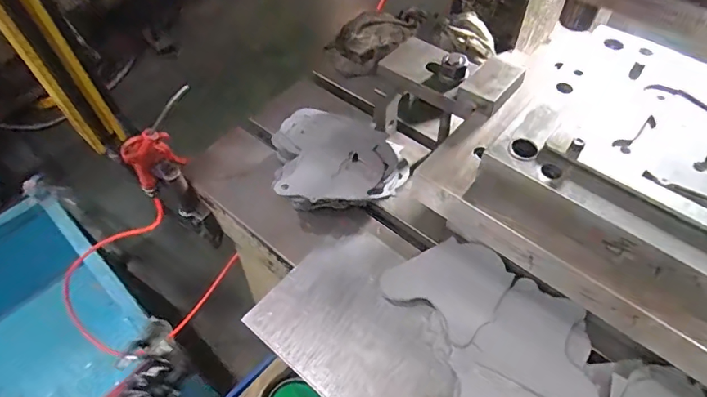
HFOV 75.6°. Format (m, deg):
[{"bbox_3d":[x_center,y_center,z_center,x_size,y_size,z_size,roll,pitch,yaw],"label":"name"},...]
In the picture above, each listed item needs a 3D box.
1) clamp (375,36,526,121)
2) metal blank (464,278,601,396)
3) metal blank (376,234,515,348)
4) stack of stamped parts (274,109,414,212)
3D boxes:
[{"bbox_3d":[0.123,-0.166,0.605,0.181,0.050,0.101,37,64,26],"label":"clamp"},{"bbox_3d":[0.218,0.161,0.521,0.130,0.011,0.124,27,60,21],"label":"metal blank"},{"bbox_3d":[0.120,0.103,0.578,0.129,0.005,0.126,30,63,28],"label":"metal blank"},{"bbox_3d":[-0.031,-0.046,0.644,0.188,0.059,0.173,21,58,17],"label":"stack of stamped parts"}]

